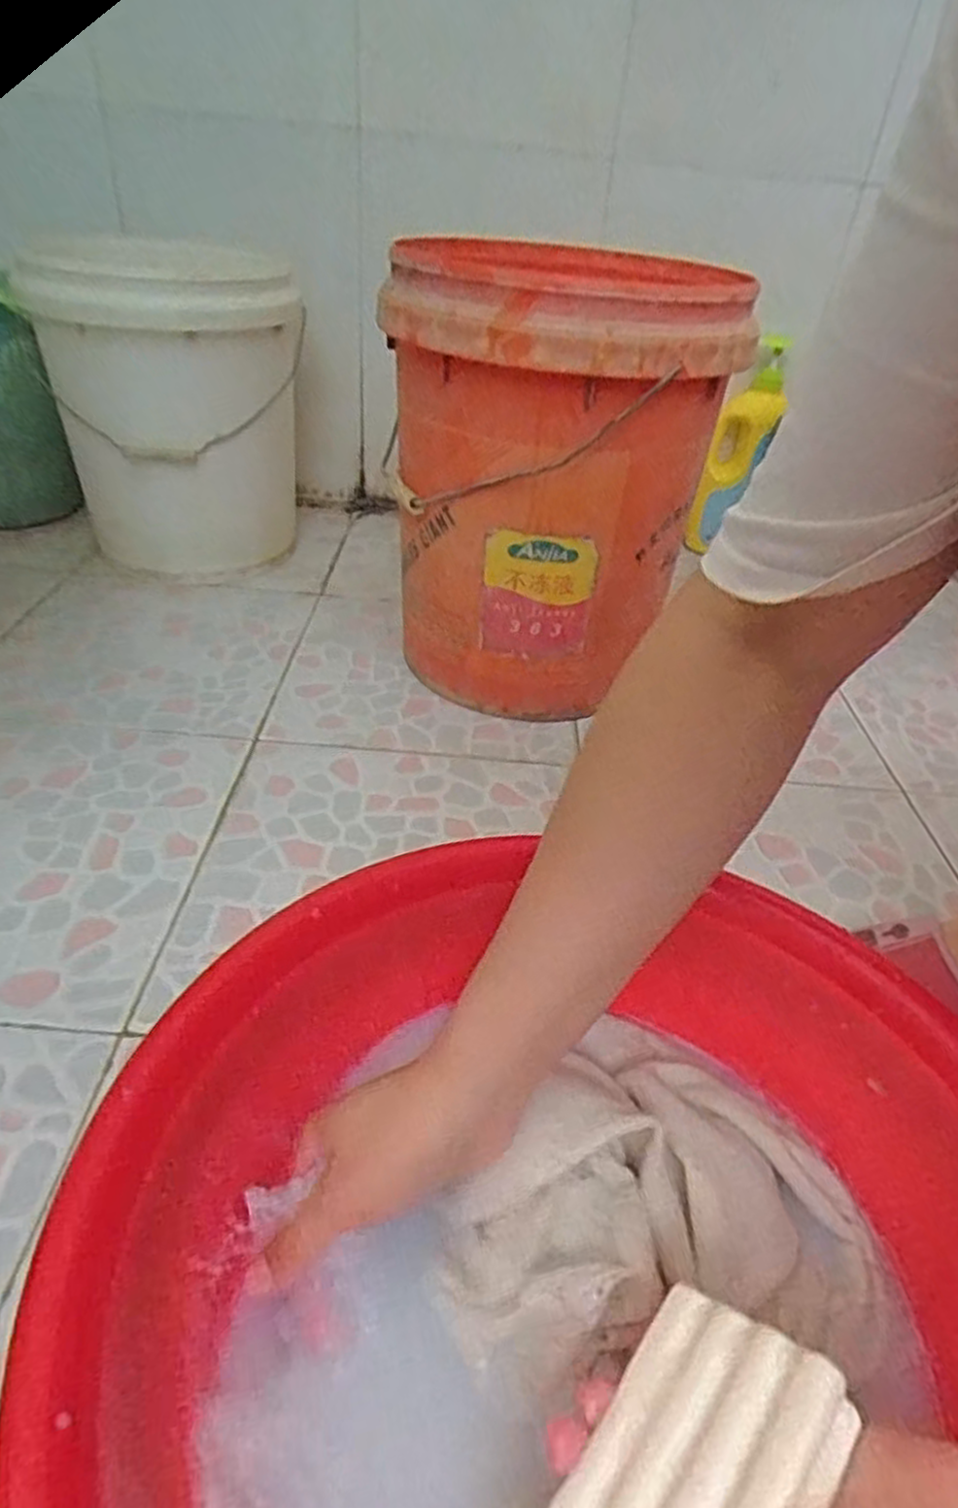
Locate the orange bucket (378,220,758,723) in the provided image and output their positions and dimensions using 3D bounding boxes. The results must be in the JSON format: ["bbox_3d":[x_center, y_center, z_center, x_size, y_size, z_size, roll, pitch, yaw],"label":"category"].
[{"bbox_3d":[0.053,-0.254,0.738,0.257,0.368,0.289,3,37,-4],"label":"orange bucket"}]

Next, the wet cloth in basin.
[{"bbox_3d":[0.082,0.182,0.358,0.187,0.049,0.151,2,35,-4],"label":"wet cloth in basin"}]

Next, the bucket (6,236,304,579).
[{"bbox_3d":[-0.322,-0.381,0.870,0.235,0.340,0.262,-3,38,-12],"label":"bucket"}]

